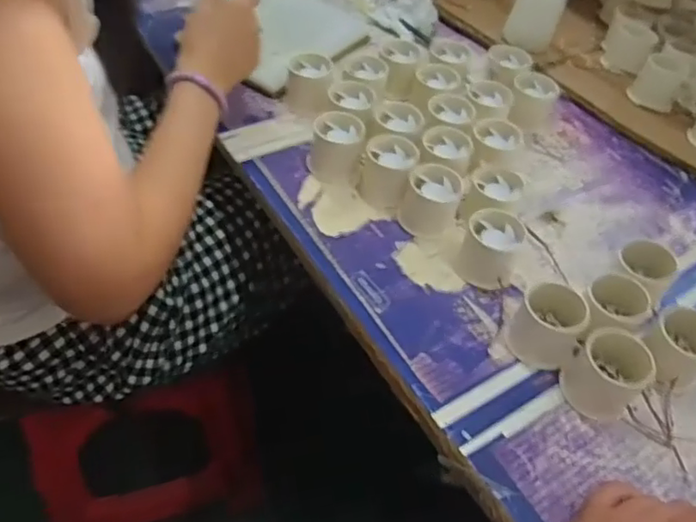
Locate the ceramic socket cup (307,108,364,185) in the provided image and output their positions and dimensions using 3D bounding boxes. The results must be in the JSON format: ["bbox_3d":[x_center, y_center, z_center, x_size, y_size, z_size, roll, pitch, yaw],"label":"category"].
[{"bbox_3d":[-0.013,-0.117,0.632,0.055,0.049,0.058,11,49,2],"label":"ceramic socket cup"}]

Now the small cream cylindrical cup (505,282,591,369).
[{"bbox_3d":[0.167,0.052,0.506,0.053,0.047,0.049,33,53,19],"label":"small cream cylindrical cup"}]

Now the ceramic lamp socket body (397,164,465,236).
[{"bbox_3d":[0.083,-0.060,0.593,0.057,0.044,0.054,19,50,9],"label":"ceramic lamp socket body"}]

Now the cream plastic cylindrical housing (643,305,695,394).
[{"bbox_3d":[0.274,0.072,0.504,0.054,0.048,0.052,4,50,-5],"label":"cream plastic cylindrical housing"}]

